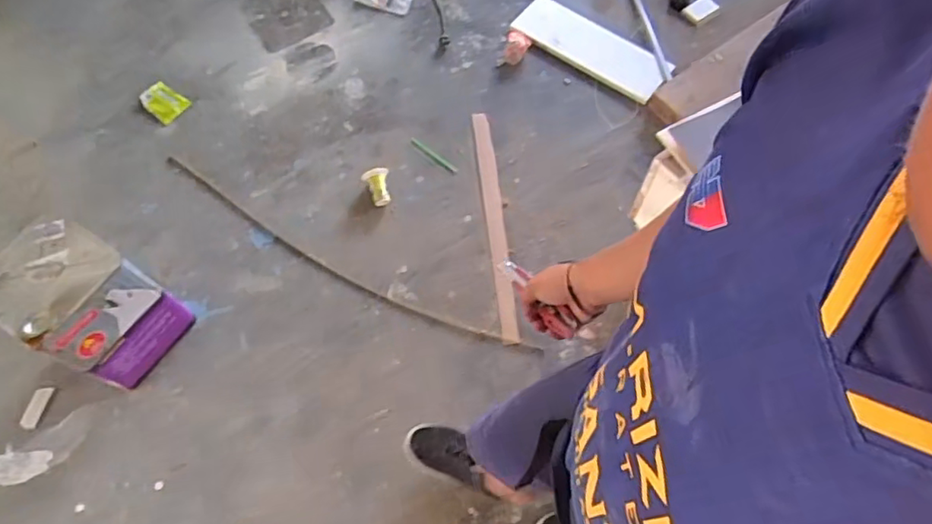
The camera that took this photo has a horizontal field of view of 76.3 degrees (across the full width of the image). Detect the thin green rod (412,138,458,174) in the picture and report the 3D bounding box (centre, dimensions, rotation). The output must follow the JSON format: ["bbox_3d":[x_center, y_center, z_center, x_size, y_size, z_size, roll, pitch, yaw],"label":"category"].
[{"bbox_3d":[-0.094,-0.308,1.696,0.165,0.008,0.022,36,70,15],"label":"thin green rod"}]

